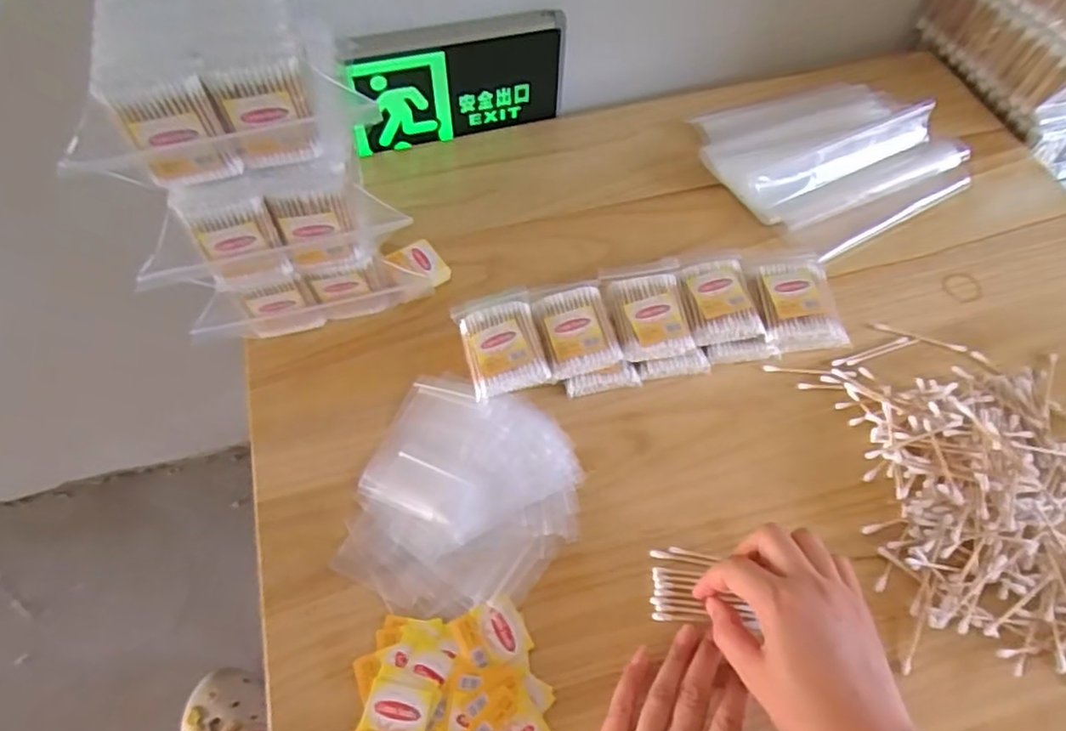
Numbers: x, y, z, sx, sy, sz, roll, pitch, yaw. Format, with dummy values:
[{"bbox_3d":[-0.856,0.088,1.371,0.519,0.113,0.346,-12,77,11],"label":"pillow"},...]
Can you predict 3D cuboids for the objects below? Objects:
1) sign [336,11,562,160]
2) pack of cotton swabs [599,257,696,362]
[{"bbox_3d":[-0.070,-0.269,0.637,0.207,0.130,0.022,-19,60,-10],"label":"sign"},{"bbox_3d":[0.092,-0.047,0.527,0.062,0.011,0.089,-7,59,3],"label":"pack of cotton swabs"}]

